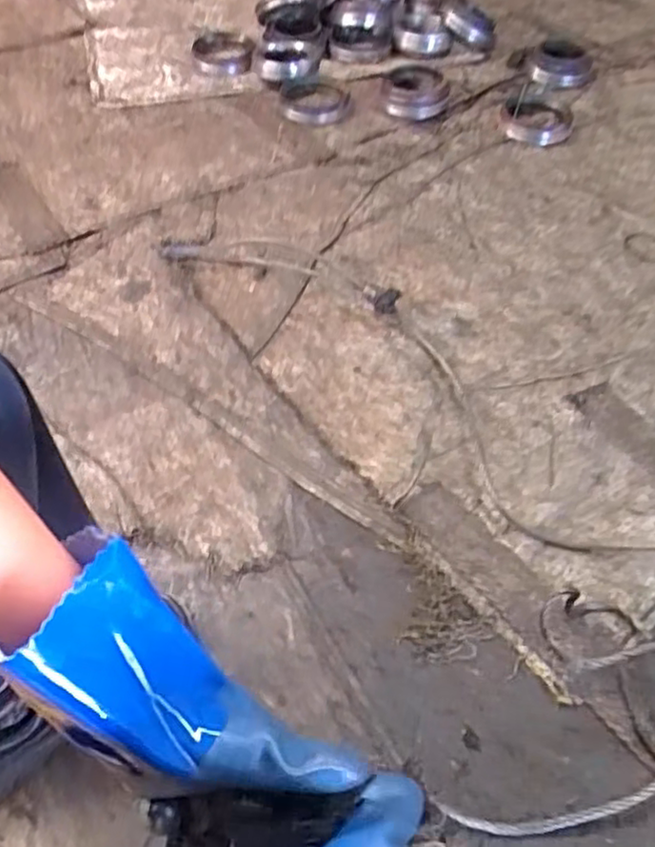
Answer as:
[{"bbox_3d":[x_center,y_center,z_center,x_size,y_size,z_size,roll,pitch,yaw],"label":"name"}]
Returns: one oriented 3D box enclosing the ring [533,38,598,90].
[{"bbox_3d":[0.544,-0.821,1.536,0.144,0.056,0.144,12,54,8],"label":"ring"}]

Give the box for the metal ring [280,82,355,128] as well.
[{"bbox_3d":[-0.027,-0.722,1.503,0.153,0.036,0.153,1,52,-1],"label":"metal ring"}]

